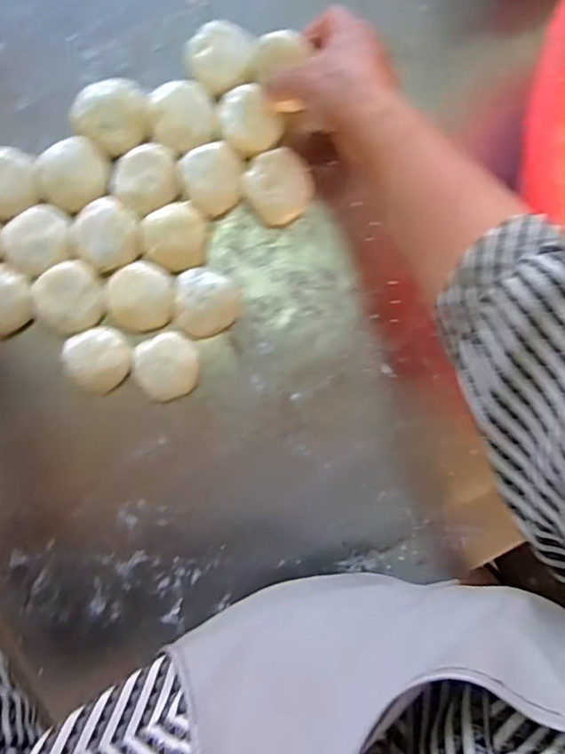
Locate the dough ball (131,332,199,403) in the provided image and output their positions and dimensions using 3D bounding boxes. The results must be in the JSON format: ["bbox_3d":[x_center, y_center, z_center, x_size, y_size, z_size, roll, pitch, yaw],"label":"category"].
[{"bbox_3d":[-0.097,-0.009,0.469,0.051,0.019,0.054,0,92,-5],"label":"dough ball"}]

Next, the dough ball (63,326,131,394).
[{"bbox_3d":[-0.152,-0.016,0.467,0.050,0.036,0.051,0,92,-5],"label":"dough ball"}]

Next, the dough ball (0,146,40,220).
[{"bbox_3d":[-0.226,-0.158,0.457,0.054,0.019,0.054,0,92,-5],"label":"dough ball"}]

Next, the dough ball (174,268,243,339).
[{"bbox_3d":[-0.062,-0.062,0.472,0.054,0.022,0.056,4,92,-5],"label":"dough ball"}]

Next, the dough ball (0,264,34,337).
[{"bbox_3d":[-0.222,-0.063,0.444,0.041,0.026,0.055,-15,94,-5],"label":"dough ball"}]

